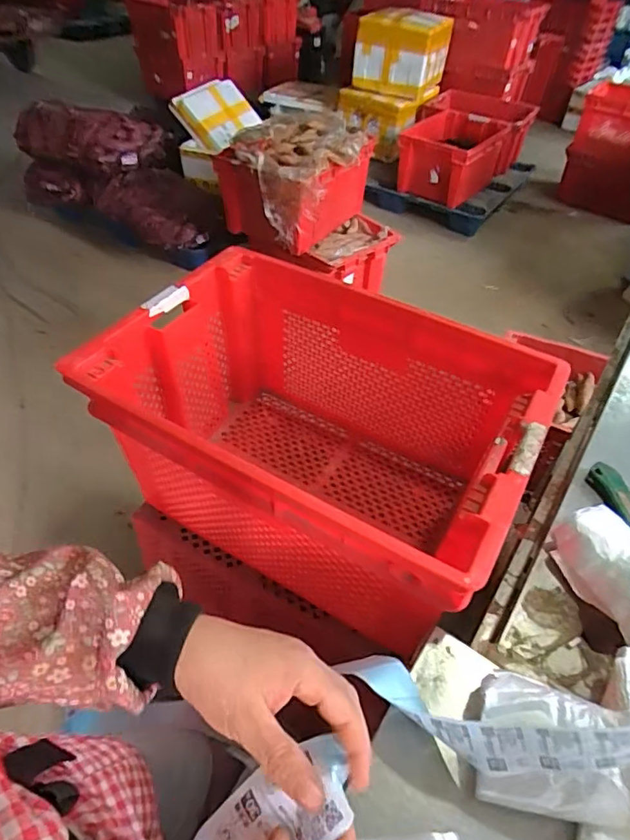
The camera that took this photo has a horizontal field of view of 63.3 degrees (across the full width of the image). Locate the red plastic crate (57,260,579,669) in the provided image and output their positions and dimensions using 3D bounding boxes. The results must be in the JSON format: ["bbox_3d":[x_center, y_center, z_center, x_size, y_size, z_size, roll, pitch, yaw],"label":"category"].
[{"bbox_3d":[0.002,0.024,0.856,0.601,0.343,0.447,24,50,19],"label":"red plastic crate"}]

